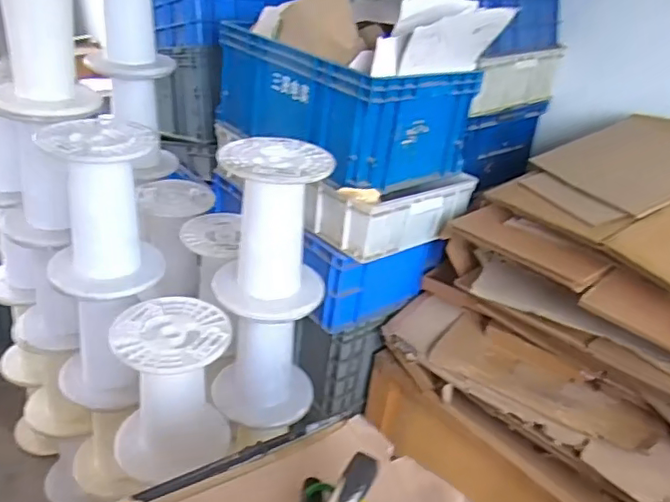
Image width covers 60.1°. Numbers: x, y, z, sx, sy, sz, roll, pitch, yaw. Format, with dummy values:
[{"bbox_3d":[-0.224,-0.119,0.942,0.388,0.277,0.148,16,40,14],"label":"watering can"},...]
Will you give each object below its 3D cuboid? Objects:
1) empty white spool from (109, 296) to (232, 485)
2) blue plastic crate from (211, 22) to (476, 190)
[{"bbox_3d":[-0.307,0.269,1.103,0.213,0.317,0.203,0,32,-6],"label":"empty white spool"},{"bbox_3d":[0.020,-0.397,1.498,0.416,0.269,0.573,-21,40,-35],"label":"blue plastic crate"}]

